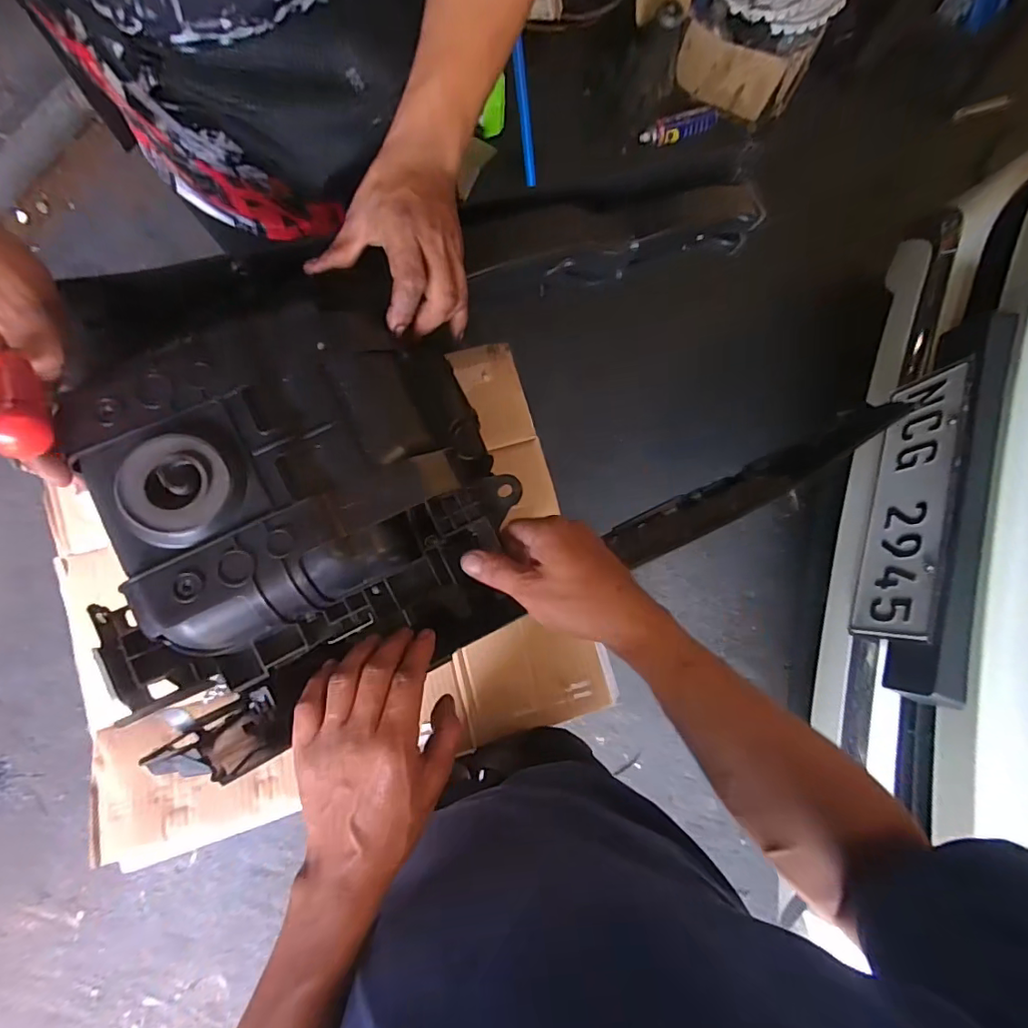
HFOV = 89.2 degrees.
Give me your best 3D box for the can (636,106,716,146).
[{"bbox_3d":[0.434,-1.025,1.384,0.202,0.051,0.045,-13,83,7],"label":"can"}]

